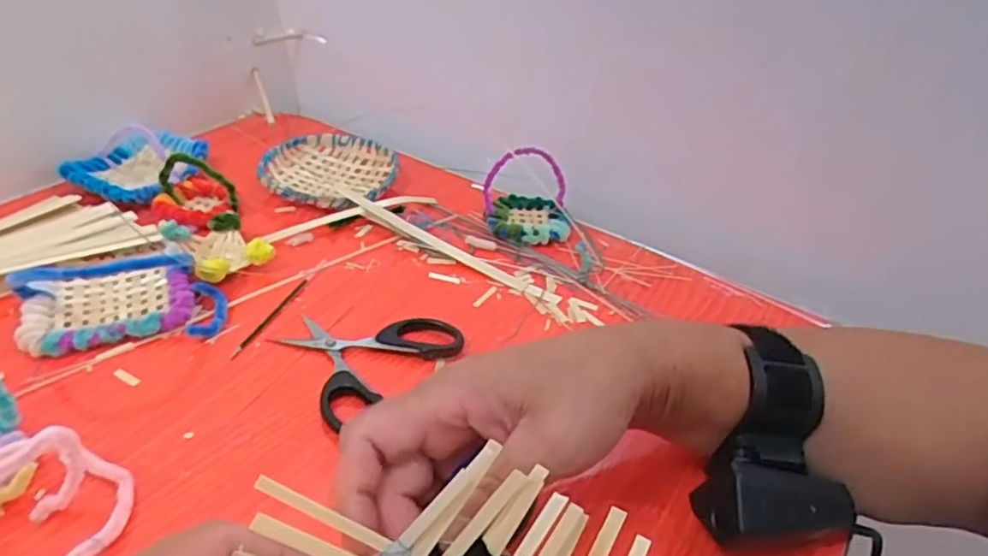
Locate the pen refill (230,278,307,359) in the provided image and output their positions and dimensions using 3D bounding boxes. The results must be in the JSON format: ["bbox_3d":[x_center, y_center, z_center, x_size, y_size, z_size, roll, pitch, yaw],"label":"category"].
[{"bbox_3d":[-0.141,0.024,0.413,0.005,0.006,0.077,17,38,13],"label":"pen refill"}]

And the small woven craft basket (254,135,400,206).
[{"bbox_3d":[-0.137,-0.089,0.548,0.106,0.020,0.100,4,37,-3],"label":"small woven craft basket"}]

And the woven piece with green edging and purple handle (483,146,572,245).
[{"bbox_3d":[0.027,-0.066,0.508,0.065,0.058,0.060,0,37,-10],"label":"woven piece with green edging and purple handle"}]

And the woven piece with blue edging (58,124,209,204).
[{"bbox_3d":[-0.283,-0.100,0.522,0.091,0.034,0.093,4,37,-3],"label":"woven piece with blue edging"}]

